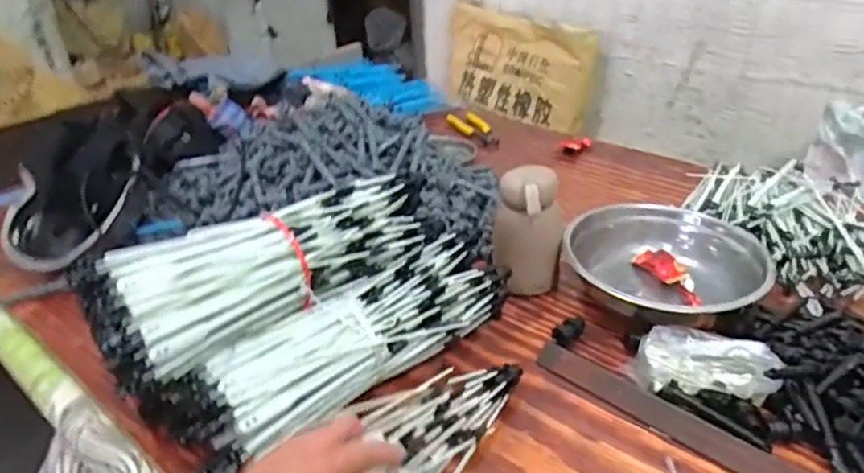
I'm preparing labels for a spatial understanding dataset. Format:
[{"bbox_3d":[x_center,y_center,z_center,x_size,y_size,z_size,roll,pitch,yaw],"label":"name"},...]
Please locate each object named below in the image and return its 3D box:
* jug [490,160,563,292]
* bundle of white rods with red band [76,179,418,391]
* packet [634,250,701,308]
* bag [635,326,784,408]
[{"bbox_3d":[0.109,-0.006,0.724,0.080,0.138,0.061,3,30,8],"label":"jug"},{"bbox_3d":[-0.143,0.028,0.576,0.308,0.099,0.109,-25,38,-35],"label":"bundle of white rods with red band"},{"bbox_3d":[0.286,0.047,0.748,0.038,0.020,0.095,-20,47,-22],"label":"packet"},{"bbox_3d":[0.256,0.124,0.592,0.119,0.039,0.070,8,31,16],"label":"bag"}]

